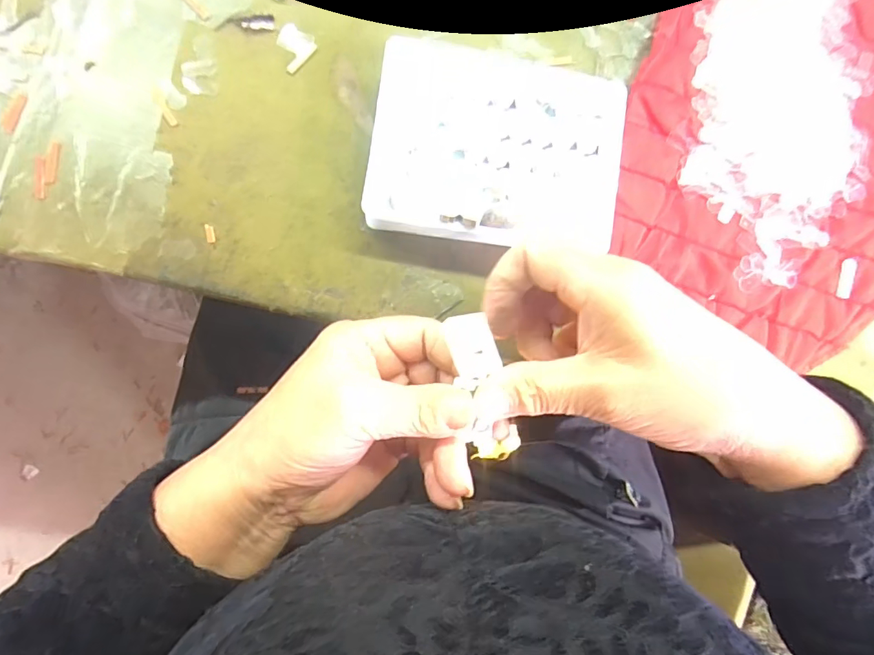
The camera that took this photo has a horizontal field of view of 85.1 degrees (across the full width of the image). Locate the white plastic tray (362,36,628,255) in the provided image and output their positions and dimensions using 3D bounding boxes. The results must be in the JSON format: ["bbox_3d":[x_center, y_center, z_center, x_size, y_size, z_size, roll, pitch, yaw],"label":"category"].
[{"bbox_3d":[0.032,-0.093,0.259,0.130,0.030,0.099,7,85,-6],"label":"white plastic tray"}]

